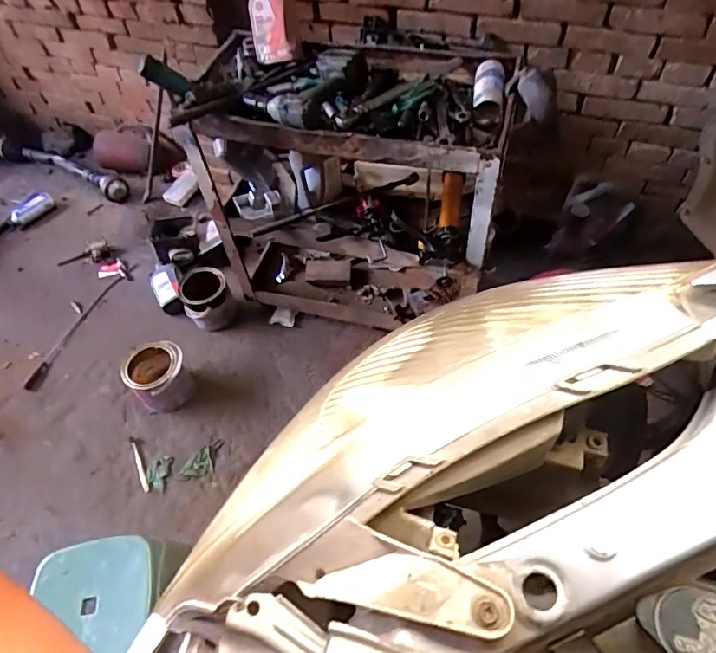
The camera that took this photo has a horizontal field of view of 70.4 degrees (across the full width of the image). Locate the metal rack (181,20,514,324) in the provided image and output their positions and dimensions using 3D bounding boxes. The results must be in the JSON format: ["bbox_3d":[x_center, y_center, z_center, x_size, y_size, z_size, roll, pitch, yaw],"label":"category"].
[{"bbox_3d":[-0.059,-0.325,1.427,0.825,0.783,0.389,13,56,13],"label":"metal rack"}]

